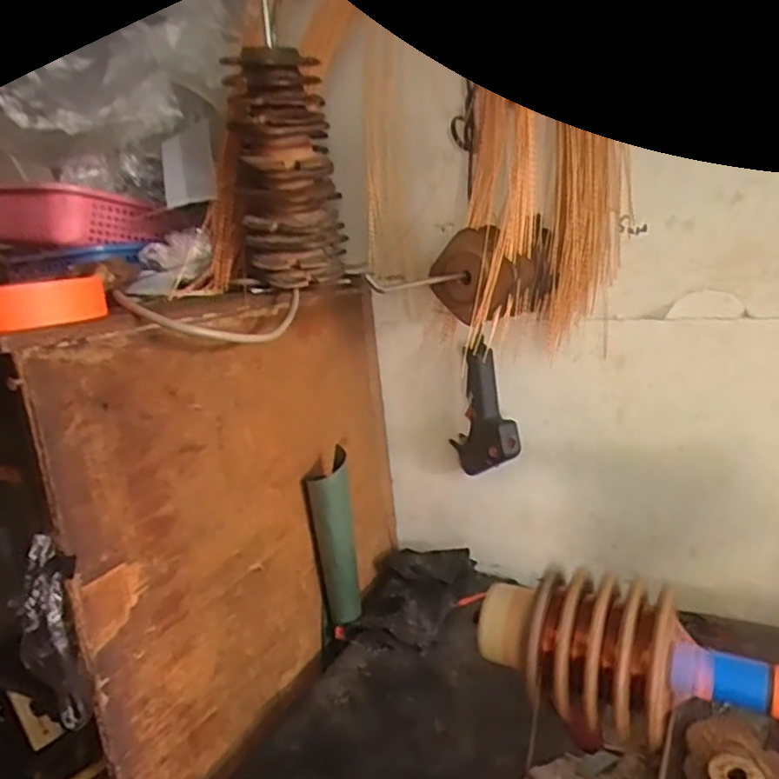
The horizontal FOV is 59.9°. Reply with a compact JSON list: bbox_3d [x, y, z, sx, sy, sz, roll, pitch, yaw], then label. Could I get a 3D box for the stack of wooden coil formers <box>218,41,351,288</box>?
[{"bbox_3d":[-0.082,-0.169,0.531,0.075,0.167,0.075,-8,14,-10],"label":"stack of wooden coil formers"}]

